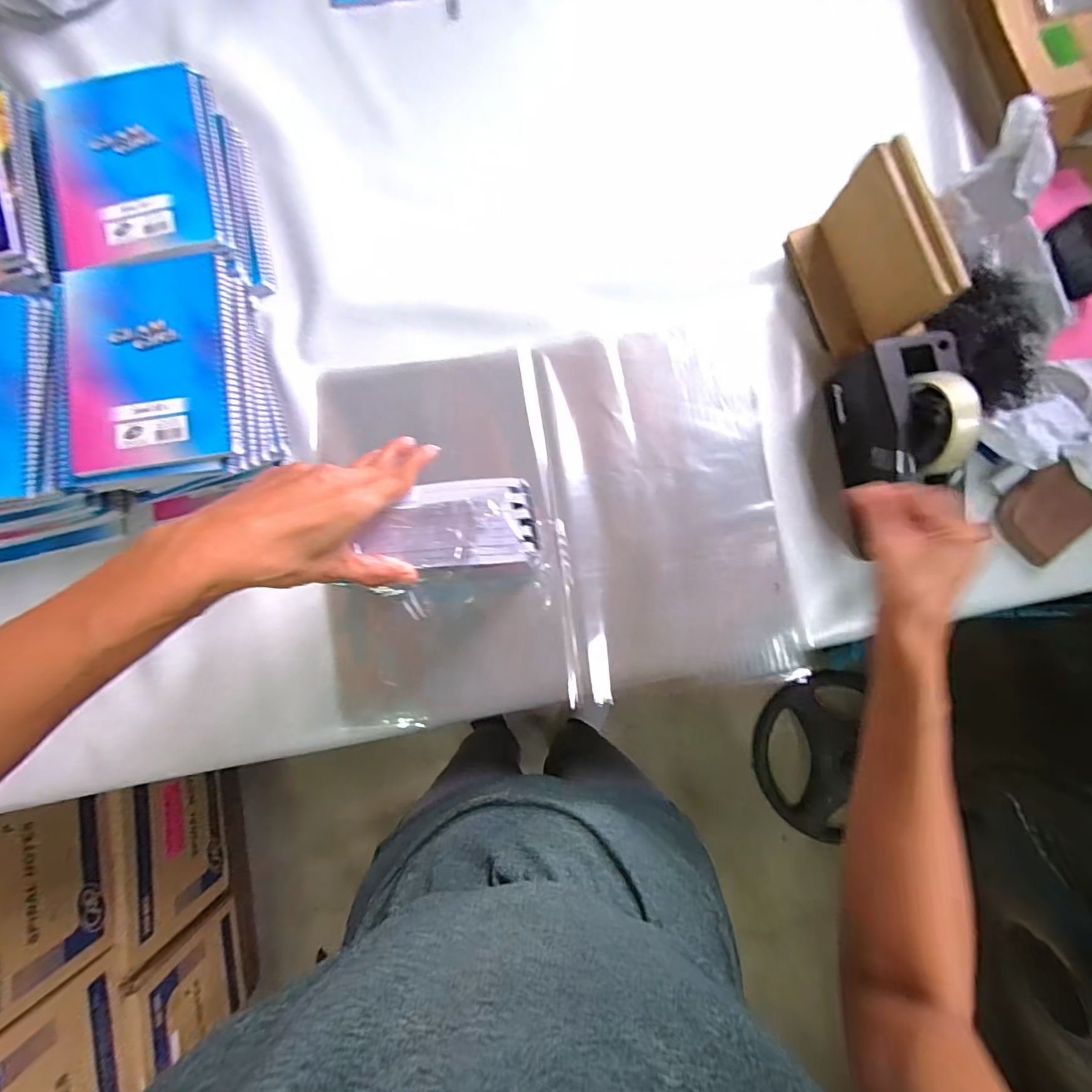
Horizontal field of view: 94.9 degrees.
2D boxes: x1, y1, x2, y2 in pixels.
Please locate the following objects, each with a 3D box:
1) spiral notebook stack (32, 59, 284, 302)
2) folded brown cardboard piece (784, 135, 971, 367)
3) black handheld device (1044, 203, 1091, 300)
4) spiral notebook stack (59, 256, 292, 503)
[{"bbox_3d":[-0.416,-0.365,0.536,0.176,0.097,0.210,-13,83,-1],"label":"spiral notebook stack"},{"bbox_3d":[0.323,-0.286,0.507,0.061,0.121,0.158,-19,83,-2],"label":"folded brown cardboard piece"},{"bbox_3d":[0.575,-0.313,0.529,0.010,0.052,0.084,-23,90,-27],"label":"black handheld device"},{"bbox_3d":[-0.375,-0.163,0.510,0.172,0.096,0.217,-7,83,0],"label":"spiral notebook stack"}]

